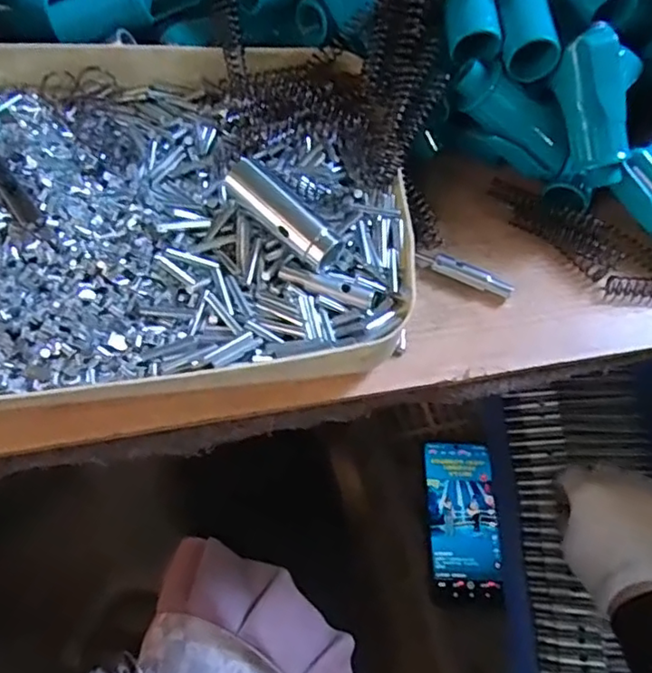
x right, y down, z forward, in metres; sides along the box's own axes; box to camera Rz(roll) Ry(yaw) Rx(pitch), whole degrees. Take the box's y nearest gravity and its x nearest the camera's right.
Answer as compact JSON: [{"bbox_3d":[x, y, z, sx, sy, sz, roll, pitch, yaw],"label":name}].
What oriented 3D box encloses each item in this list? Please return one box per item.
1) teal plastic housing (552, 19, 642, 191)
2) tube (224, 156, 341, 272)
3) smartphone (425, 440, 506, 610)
[{"bbox_3d":[0.155,-0.131,0.351,0.028,0.085,0.032,-18,25,-12],"label":"teal plastic housing"},{"bbox_3d":[-0.023,-0.061,0.317,0.070,0.026,0.021,41,66,19],"label":"tube"},{"bbox_3d":[0.137,0.181,0.608,0.067,0.011,0.156,4,60,0],"label":"smartphone"}]

